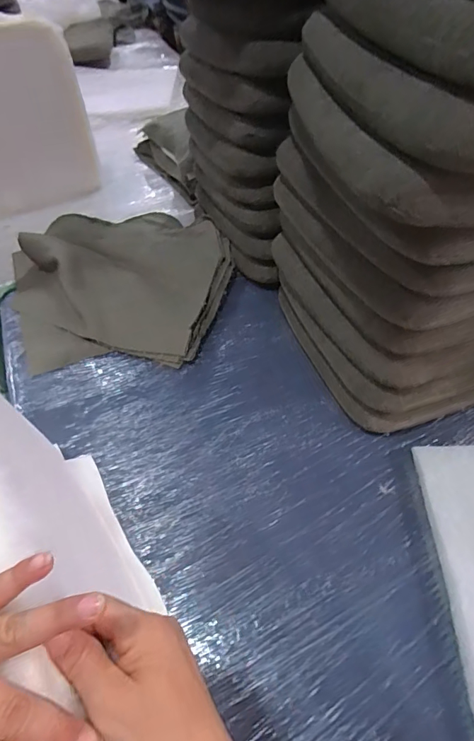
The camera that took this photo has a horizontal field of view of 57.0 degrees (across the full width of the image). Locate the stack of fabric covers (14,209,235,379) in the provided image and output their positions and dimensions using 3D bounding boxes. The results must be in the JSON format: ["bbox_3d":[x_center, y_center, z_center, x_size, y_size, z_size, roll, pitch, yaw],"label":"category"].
[{"bbox_3d":[-0.274,-0.240,1.048,0.518,0.104,0.593,-19,53,-12],"label":"stack of fabric covers"}]

